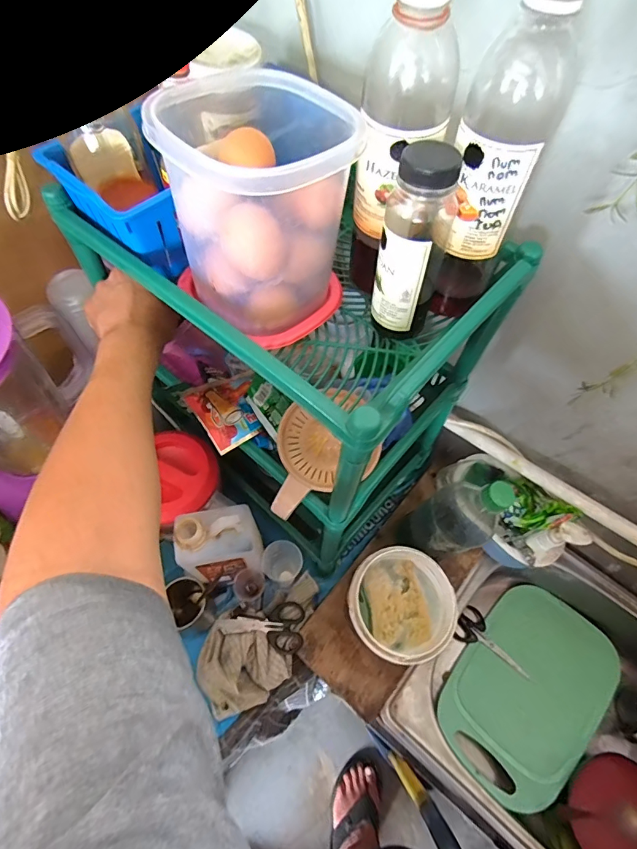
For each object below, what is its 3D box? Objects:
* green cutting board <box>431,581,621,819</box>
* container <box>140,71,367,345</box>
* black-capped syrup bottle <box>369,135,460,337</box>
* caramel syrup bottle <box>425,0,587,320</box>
[{"bbox_3d":[0.355,0.439,0.735,0.204,0.014,0.309,36,67,26],"label":"green cutting board"},{"bbox_3d":[-0.046,-0.170,0.359,0.130,0.145,0.141,2,60,-3],"label":"container"},{"bbox_3d":[0.073,-0.136,0.347,0.050,0.143,0.048,8,60,1],"label":"black-capped syrup bottle"},{"bbox_3d":[0.127,-0.181,0.330,0.062,0.225,0.054,24,61,10],"label":"caramel syrup bottle"}]

